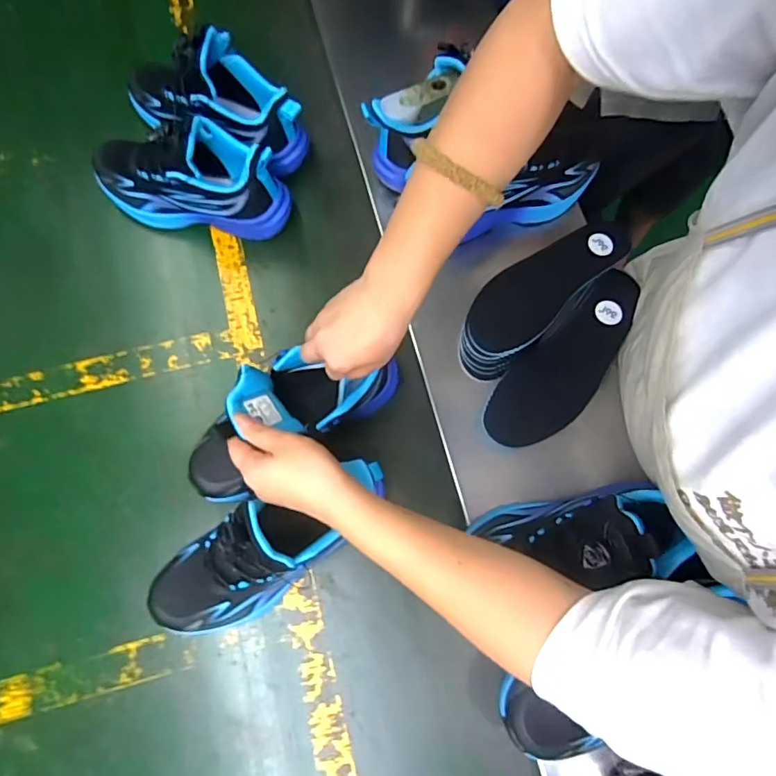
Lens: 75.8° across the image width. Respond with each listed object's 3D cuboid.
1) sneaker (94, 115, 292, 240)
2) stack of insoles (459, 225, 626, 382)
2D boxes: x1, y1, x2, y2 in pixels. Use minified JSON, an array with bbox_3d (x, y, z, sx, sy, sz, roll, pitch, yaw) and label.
[{"bbox_3d":[-0.222,-0.241,0.552,0.215,0.124,0.079,10,76,0],"label":"sneaker"},{"bbox_3d":[0.164,-0.104,0.538,0.229,0.020,0.079,-39,81,-11],"label":"stack of insoles"}]

